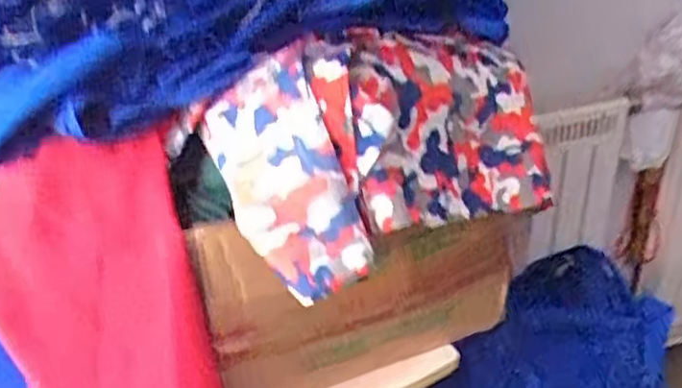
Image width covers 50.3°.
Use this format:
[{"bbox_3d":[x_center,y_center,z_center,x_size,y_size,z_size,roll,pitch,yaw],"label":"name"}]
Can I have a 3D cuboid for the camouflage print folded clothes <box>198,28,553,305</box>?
[{"bbox_3d":[0.065,-0.065,0.764,0.409,0.175,0.171,-20,32,-35],"label":"camouflage print folded clothes"}]

